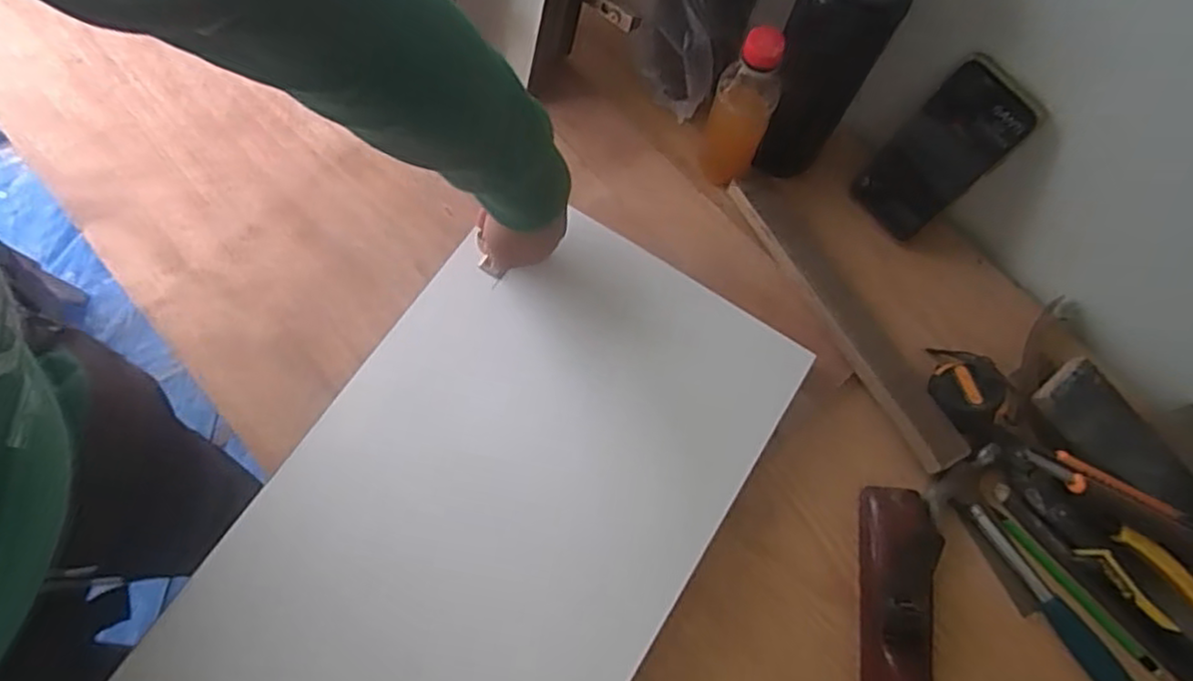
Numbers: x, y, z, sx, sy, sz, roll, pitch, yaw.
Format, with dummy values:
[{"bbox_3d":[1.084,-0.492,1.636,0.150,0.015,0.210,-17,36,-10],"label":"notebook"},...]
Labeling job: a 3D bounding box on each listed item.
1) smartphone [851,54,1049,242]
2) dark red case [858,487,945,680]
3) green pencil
[{"bbox_3d":[0.296,-0.160,0.613,0.013,0.162,0.077,-28,75,-32],"label":"smartphone"},{"bbox_3d":[0.239,0.215,0.554,0.062,0.043,0.196,8,73,0],"label":"dark red case"},{"bbox_3d":[0.396,0.206,0.580,0.013,0.008,0.171,-39,78,-13],"label":"green pencil"}]

